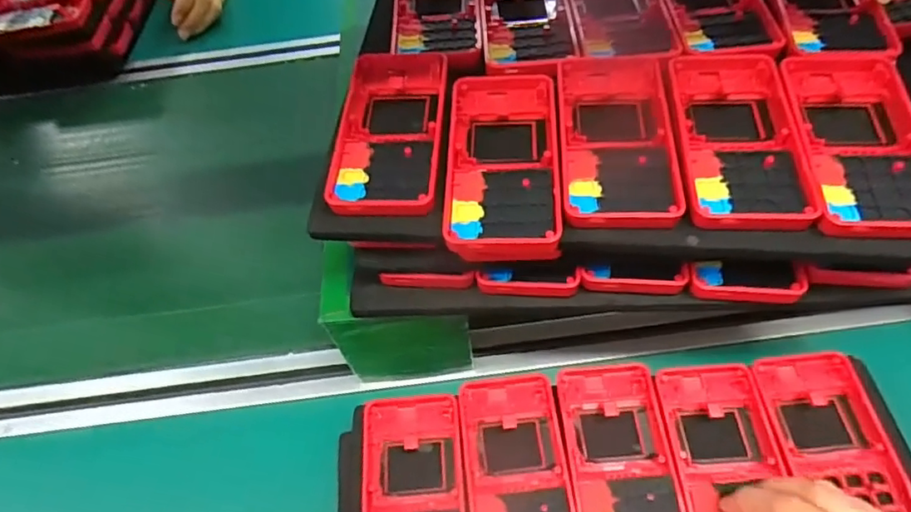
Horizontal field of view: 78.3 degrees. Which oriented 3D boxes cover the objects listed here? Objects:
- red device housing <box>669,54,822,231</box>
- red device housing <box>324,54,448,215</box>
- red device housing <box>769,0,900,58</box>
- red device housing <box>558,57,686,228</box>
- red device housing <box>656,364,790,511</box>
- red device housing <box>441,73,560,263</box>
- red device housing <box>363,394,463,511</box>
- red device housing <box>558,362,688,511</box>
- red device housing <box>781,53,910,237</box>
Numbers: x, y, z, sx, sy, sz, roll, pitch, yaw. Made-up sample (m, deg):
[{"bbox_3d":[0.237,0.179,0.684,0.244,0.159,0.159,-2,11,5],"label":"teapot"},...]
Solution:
[{"bbox_3d":[0.158,-0.068,0.318,0.062,0.019,0.124,2,54,7],"label":"red device housing"},{"bbox_3d":[-0.039,-0.079,0.344,0.063,0.018,0.124,0,54,6],"label":"red device housing"},{"bbox_3d":[0.245,-0.170,0.375,0.065,0.016,0.138,4,54,8],"label":"red device housing"},{"bbox_3d":[0.092,-0.070,0.324,0.062,0.016,0.123,0,54,6],"label":"red device housing"},{"bbox_3d":[0.164,0.125,0.339,0.062,0.023,0.121,-2,54,4],"label":"red device housing"},{"bbox_3d":[0.028,-0.057,0.326,0.061,0.024,0.128,0,54,6],"label":"red device housing"},{"bbox_3d":[-0.025,0.146,0.342,0.060,0.017,0.121,-5,54,2],"label":"red device housing"},{"bbox_3d":[0.101,0.126,0.346,0.062,0.016,0.126,-4,54,2],"label":"red device housing"},{"bbox_3d":[0.221,-0.064,0.309,0.064,0.021,0.130,3,54,8],"label":"red device housing"}]

